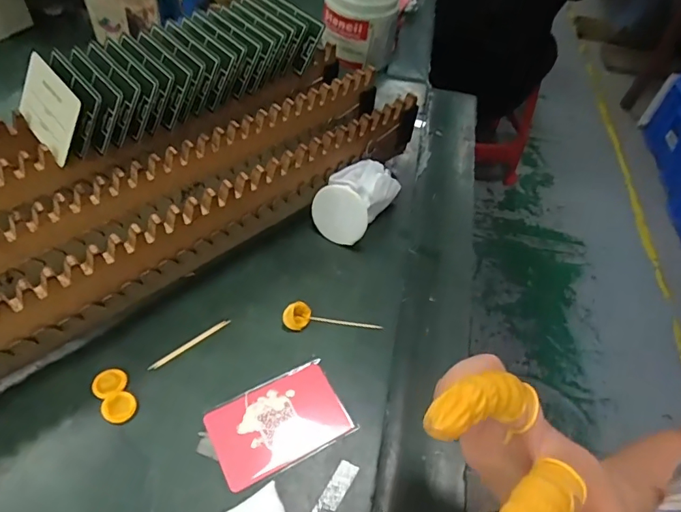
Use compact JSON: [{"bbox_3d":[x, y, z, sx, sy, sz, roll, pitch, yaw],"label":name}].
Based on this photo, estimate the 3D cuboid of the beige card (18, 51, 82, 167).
[{"bbox_3d":[-0.222,-0.113,0.361,0.077,0.053,0.004,43,24,21],"label":"beige card"}]

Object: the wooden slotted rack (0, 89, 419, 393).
[{"bbox_3d":[-0.162,0.007,0.336,0.569,0.080,0.065,-33,61,-28],"label":"wooden slotted rack"}]

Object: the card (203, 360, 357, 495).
[{"bbox_3d":[-0.041,0.110,0.316,0.086,0.004,0.054,-21,56,-21],"label":"card"}]

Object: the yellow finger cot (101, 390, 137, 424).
[{"bbox_3d":[-0.144,0.098,0.311,0.021,0.005,0.020,3,51,-4],"label":"yellow finger cot"}]

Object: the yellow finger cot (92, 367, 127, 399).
[{"bbox_3d":[-0.156,0.085,0.321,0.021,0.004,0.020,3,51,-4],"label":"yellow finger cot"}]

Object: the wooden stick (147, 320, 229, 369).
[{"bbox_3d":[-0.109,0.062,0.344,0.063,0.004,0.005,-31,60,-27],"label":"wooden stick"}]

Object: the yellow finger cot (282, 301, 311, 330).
[{"bbox_3d":[-0.033,0.045,0.360,0.021,0.014,0.016,-1,51,-6],"label":"yellow finger cot"}]

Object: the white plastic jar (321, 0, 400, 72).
[{"bbox_3d":[0.028,-0.304,0.609,0.084,0.103,0.077,22,52,12],"label":"white plastic jar"}]

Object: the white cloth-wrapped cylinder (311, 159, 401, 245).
[{"bbox_3d":[0.015,-0.050,0.423,0.048,0.048,0.077,34,56,20],"label":"white cloth-wrapped cylinder"}]

